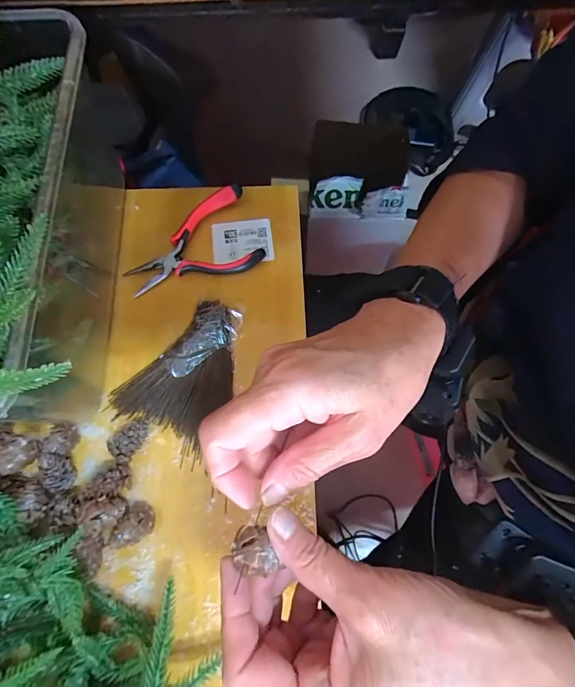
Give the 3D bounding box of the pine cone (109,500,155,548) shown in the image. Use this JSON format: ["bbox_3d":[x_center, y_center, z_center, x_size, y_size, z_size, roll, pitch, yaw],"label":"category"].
[{"bbox_3d":[-0.114,0.137,0.282,0.026,0.021,0.031,13,71,4],"label":"pine cone"}]

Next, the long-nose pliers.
[{"bbox_3d":[-0.093,-0.095,0.362,0.128,0.017,0.085,-21,72,-7],"label":"long-nose pliers"}]

